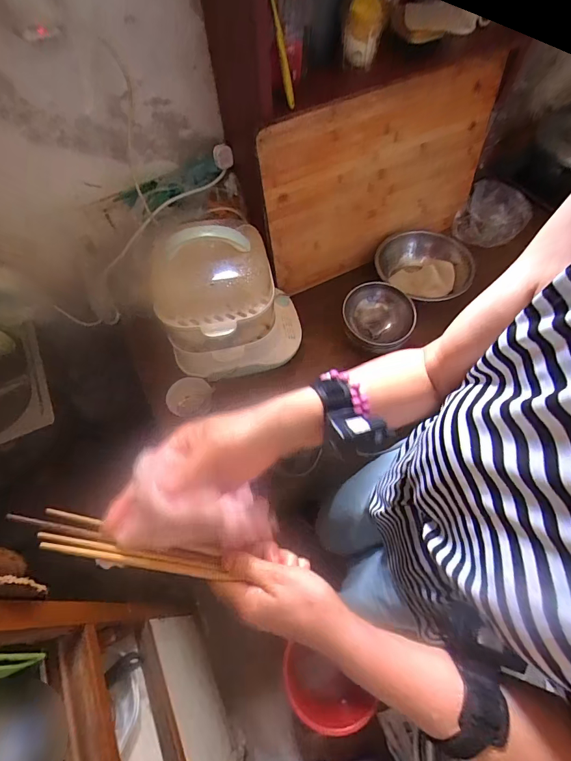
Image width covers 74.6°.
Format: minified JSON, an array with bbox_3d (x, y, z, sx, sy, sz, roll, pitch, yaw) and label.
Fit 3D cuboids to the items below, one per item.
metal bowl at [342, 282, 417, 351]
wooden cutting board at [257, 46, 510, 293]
[{"bbox_3d":[0.205,-0.135,0.817,0.148,0.068,0.141,0,62,0],"label":"metal bowl"},{"bbox_3d":[0.215,-0.445,0.850,0.563,0.386,0.026,-24,57,-10],"label":"wooden cutting board"}]

